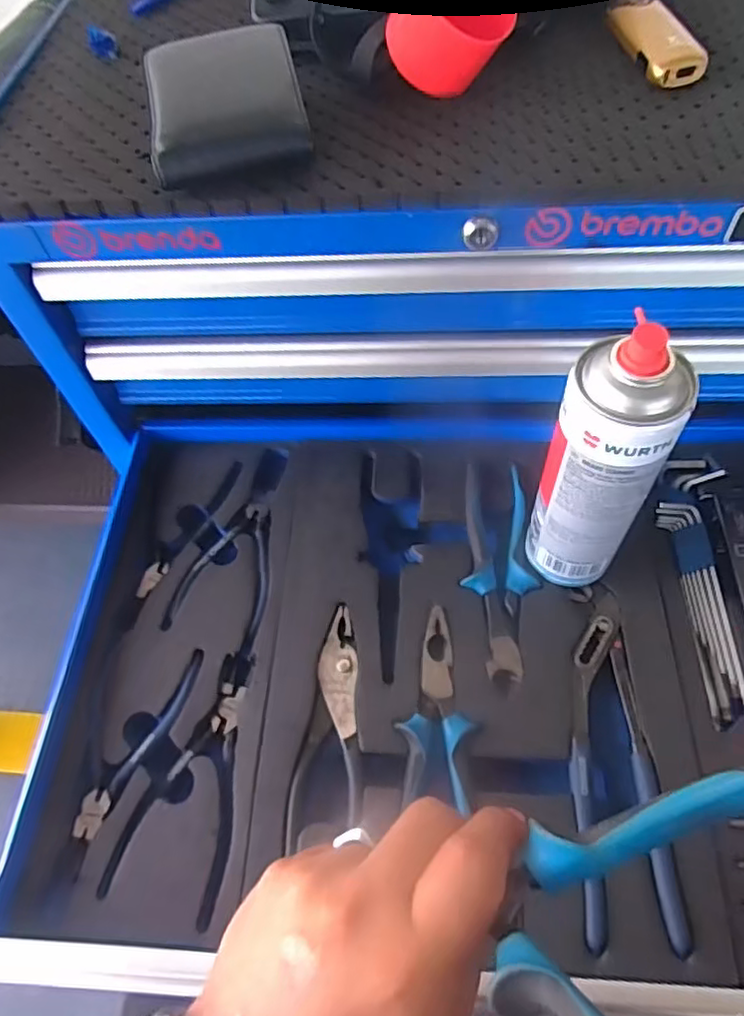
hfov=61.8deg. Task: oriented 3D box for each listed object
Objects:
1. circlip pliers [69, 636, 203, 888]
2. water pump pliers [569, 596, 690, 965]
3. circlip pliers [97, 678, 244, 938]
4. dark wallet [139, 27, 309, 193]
[{"bbox_3d":[-0.179,0.171,0.443,0.076,0.009,0.151,8,59,9],"label":"circlip pliers"},{"bbox_3d":[0.166,0.158,0.416,0.064,0.010,0.226,2,58,6],"label":"water pump pliers"},{"bbox_3d":[-0.123,0.193,0.428,0.078,0.010,0.146,7,59,9],"label":"circlip pliers"},{"bbox_3d":[-0.087,-0.236,0.365,0.087,0.047,0.091,-13,58,-4],"label":"dark wallet"}]

